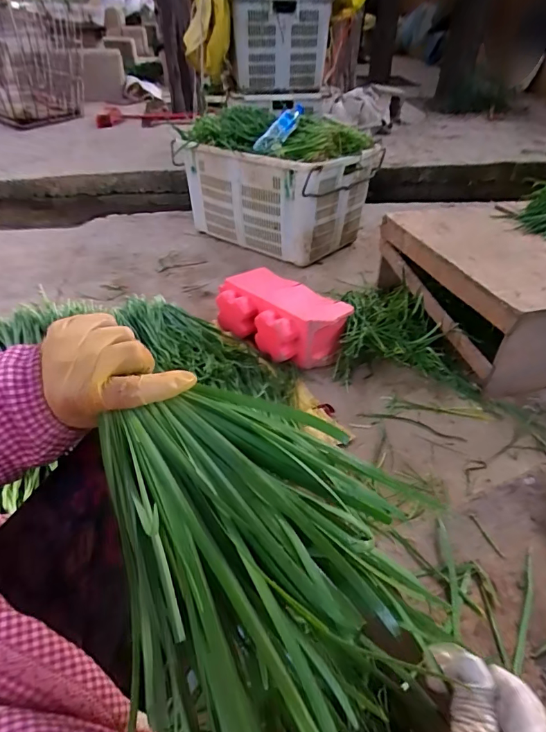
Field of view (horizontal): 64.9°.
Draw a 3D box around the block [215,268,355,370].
[{"bbox_3d":[0.017,-0.125,1.182,0.346,0.145,0.199,29,47,31],"label":"block"}]

